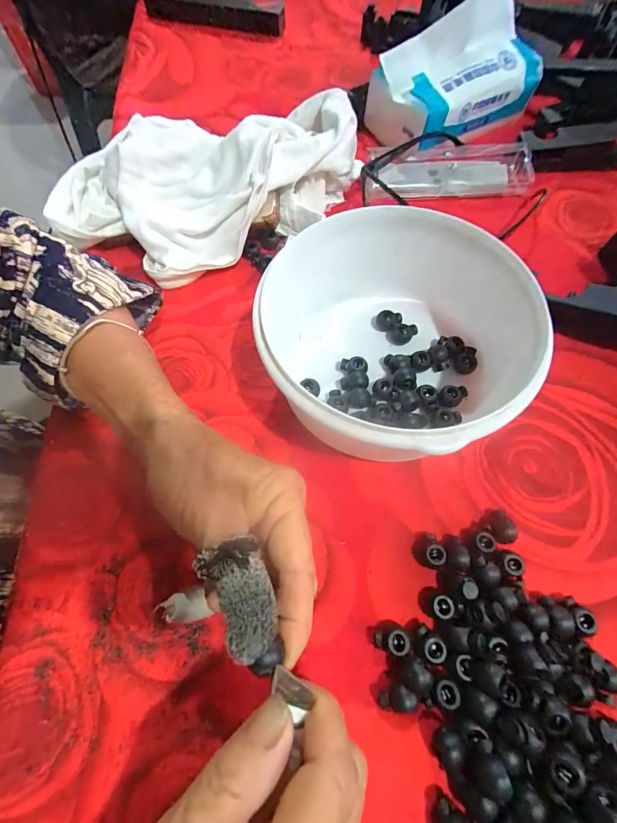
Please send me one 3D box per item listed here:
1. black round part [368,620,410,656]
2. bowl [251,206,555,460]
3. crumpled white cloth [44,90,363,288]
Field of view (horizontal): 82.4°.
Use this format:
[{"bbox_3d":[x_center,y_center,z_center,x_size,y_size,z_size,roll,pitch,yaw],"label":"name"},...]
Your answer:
[{"bbox_3d":[0.044,0.123,0.193,0.019,0.013,0.014,10,65,4],"label":"black round part"},{"bbox_3d":[0.054,-0.045,0.233,0.162,0.077,0.162,0,65,-1],"label":"bowl"},{"bbox_3d":[-0.093,-0.227,0.324,0.275,0.056,0.185,-39,71,-17],"label":"crumpled white cloth"}]

